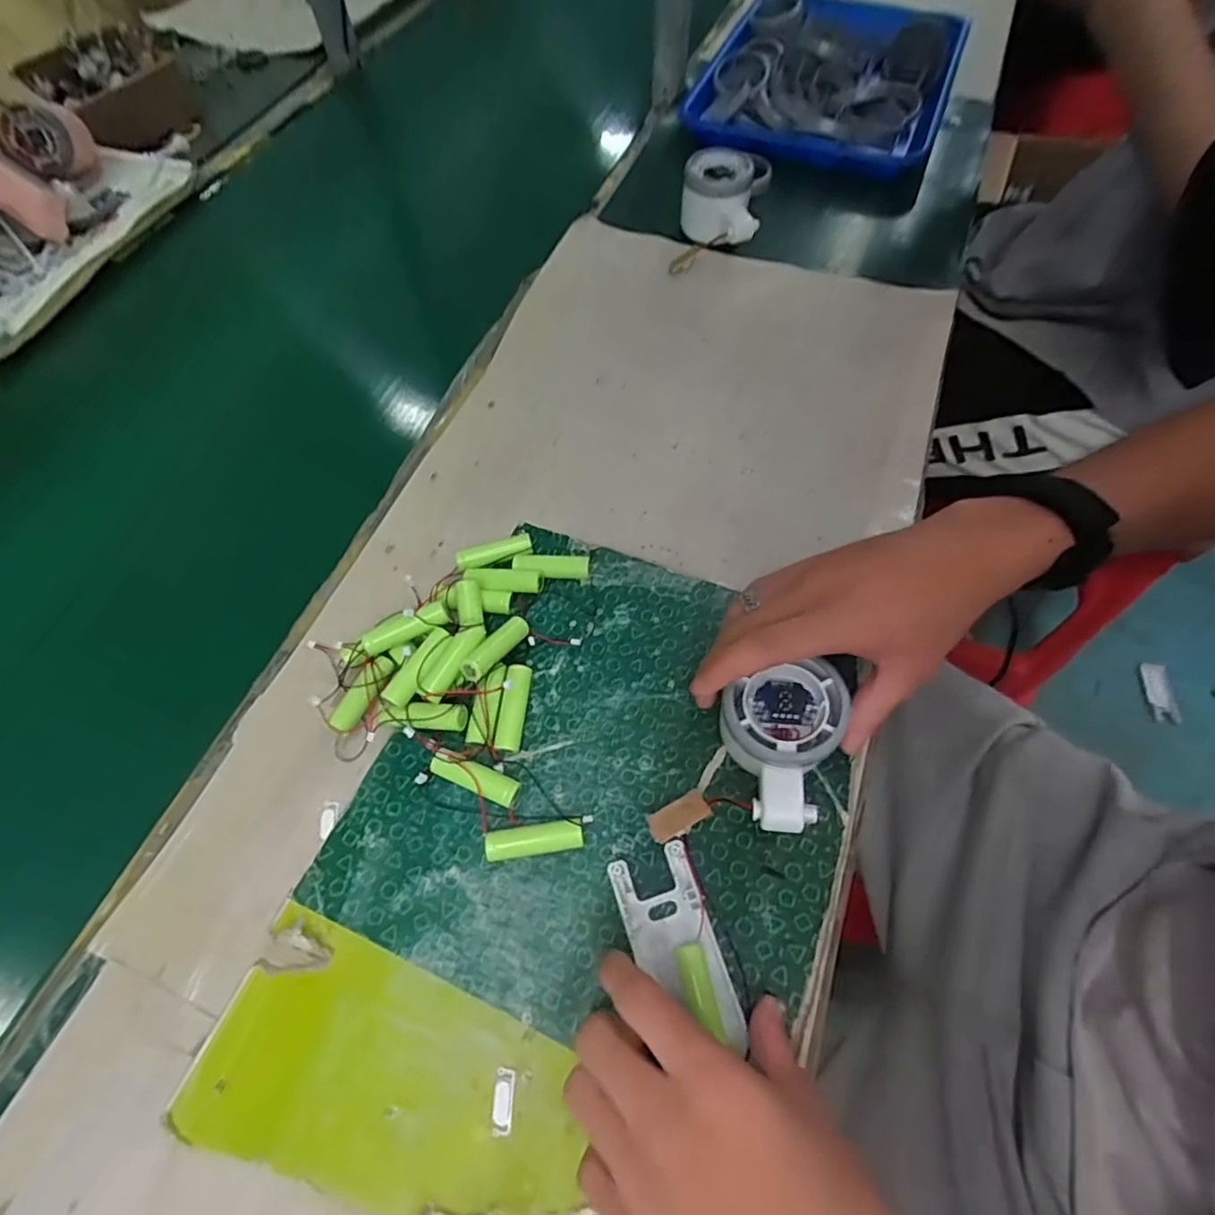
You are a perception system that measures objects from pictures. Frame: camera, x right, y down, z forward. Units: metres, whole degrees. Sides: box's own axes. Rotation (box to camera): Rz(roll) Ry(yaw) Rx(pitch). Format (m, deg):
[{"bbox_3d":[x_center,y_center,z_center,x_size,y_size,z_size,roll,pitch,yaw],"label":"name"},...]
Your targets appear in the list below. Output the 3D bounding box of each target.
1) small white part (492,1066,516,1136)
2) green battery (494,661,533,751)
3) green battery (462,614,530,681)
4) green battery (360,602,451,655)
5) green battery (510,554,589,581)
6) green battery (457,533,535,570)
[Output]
[{"bbox_3d":[-0.045,0.214,0.261,0.008,0.004,0.023,1,62,2],"label":"small white part"},{"bbox_3d":[-0.052,0.057,0.339,0.013,0.015,0.048,4,62,4],"label":"green battery"},{"bbox_3d":[-0.062,0.022,0.343,0.012,0.012,0.050,30,45,16],"label":"green battery"},{"bbox_3d":[-0.114,0.012,0.339,0.051,0.012,0.012,-21,63,-9],"label":"green battery"},{"bbox_3d":[-0.035,-0.025,0.380,0.048,0.014,0.014,5,62,4],"label":"green battery"},{"bbox_3d":[-0.072,-0.034,0.387,0.049,0.015,0.013,-18,63,-8],"label":"green battery"}]

